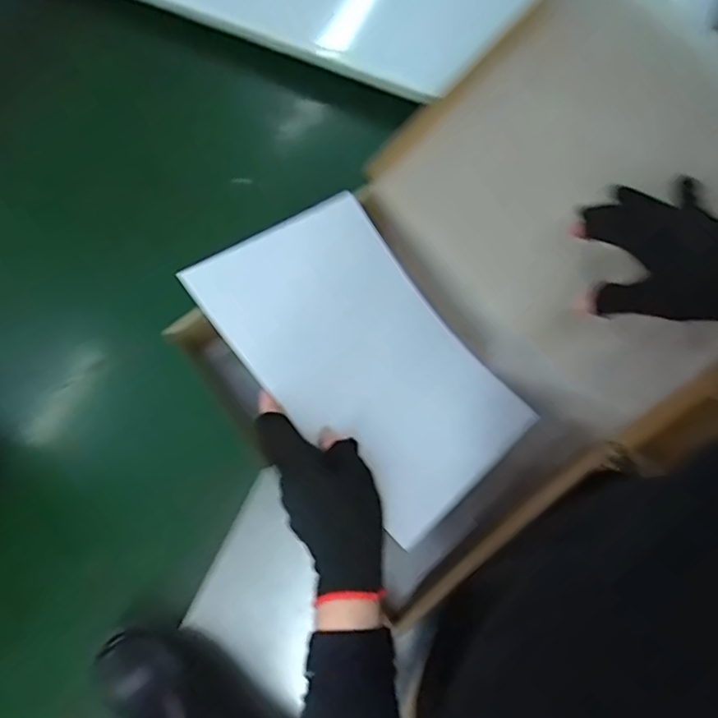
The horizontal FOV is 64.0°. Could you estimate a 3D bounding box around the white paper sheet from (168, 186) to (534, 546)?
[{"bbox_3d":[0.007,-0.003,0.525,0.177,0.064,0.294,-37,76,-9],"label":"white paper sheet"}]

